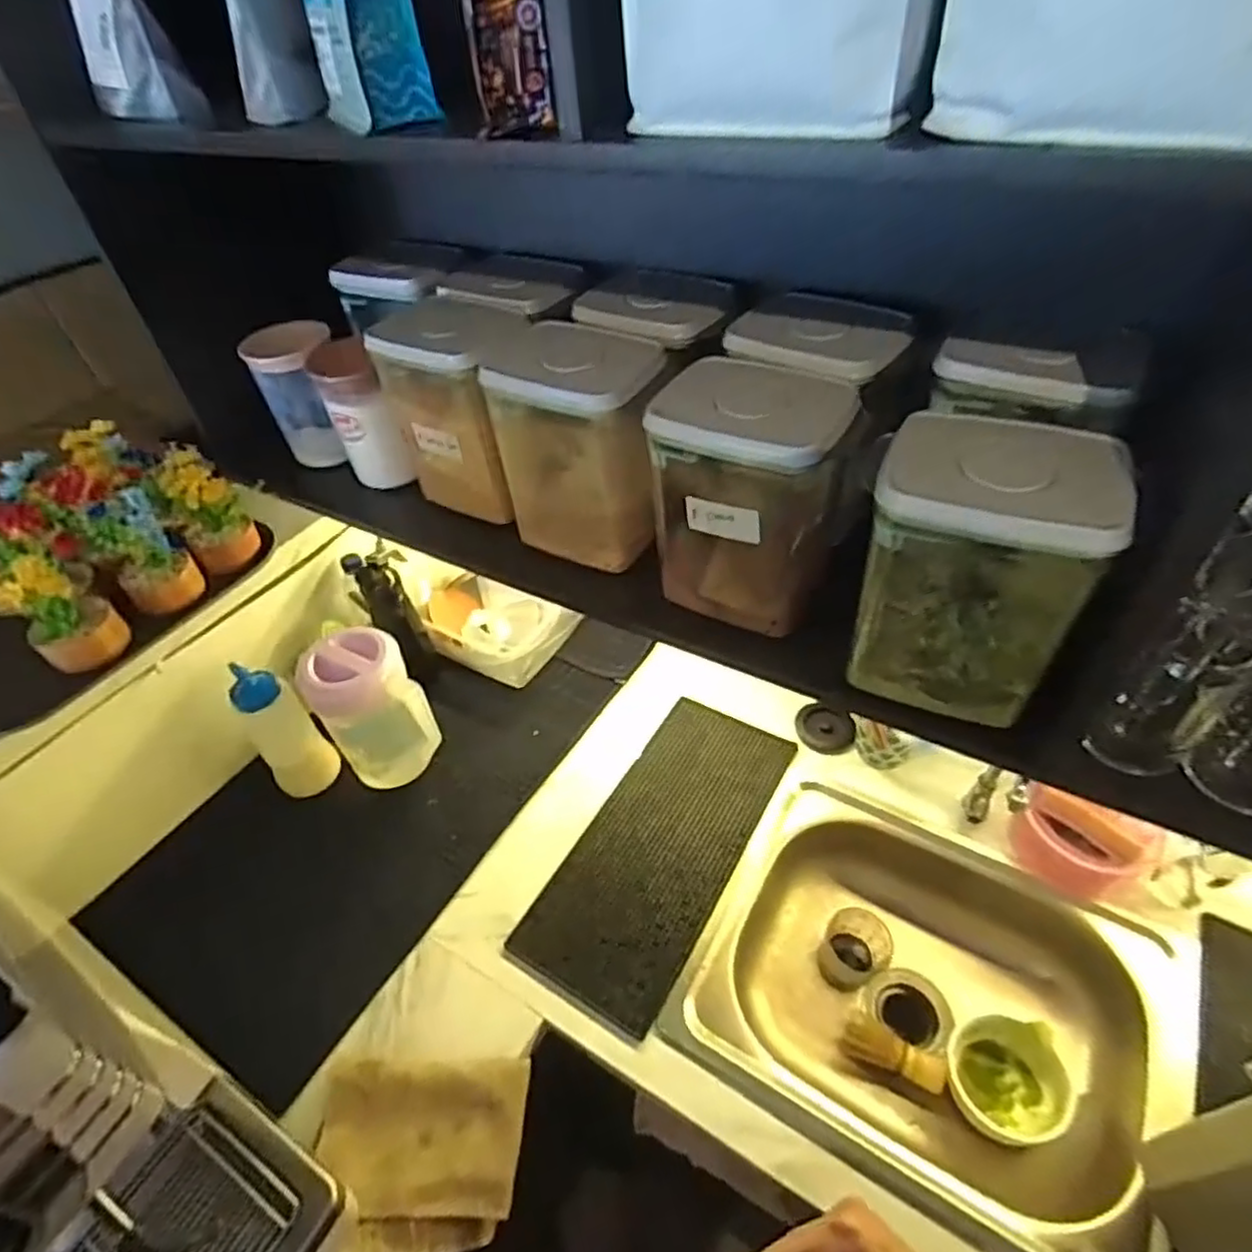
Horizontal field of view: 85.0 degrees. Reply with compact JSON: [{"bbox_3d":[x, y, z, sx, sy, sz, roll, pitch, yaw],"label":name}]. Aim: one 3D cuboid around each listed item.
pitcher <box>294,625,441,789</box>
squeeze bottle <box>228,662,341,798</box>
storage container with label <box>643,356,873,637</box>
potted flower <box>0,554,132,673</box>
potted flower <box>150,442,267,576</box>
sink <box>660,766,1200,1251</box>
[{"bbox_3d":[-0.351,0.126,0.959,0.133,0.227,0.132,-28,51,-22],"label":"pitcher"},{"bbox_3d":[-0.485,0.146,0.962,0.087,0.190,0.102,-32,53,-25],"label":"squeeze bottle"},{"bbox_3d":[0.109,-0.112,0.596,0.152,0.197,0.120,21,51,25],"label":"storage container with label"},{"bbox_3d":[-0.647,-0.020,0.756,0.117,0.131,0.080,4,46,10],"label":"potted flower"},{"bbox_3d":[-0.527,-0.152,0.870,0.102,0.154,0.081,-30,50,-23],"label":"potted flower"},{"bbox_3d":[0.355,0.442,0.834,0.477,0.167,0.426,22,51,25],"label":"sink"}]

